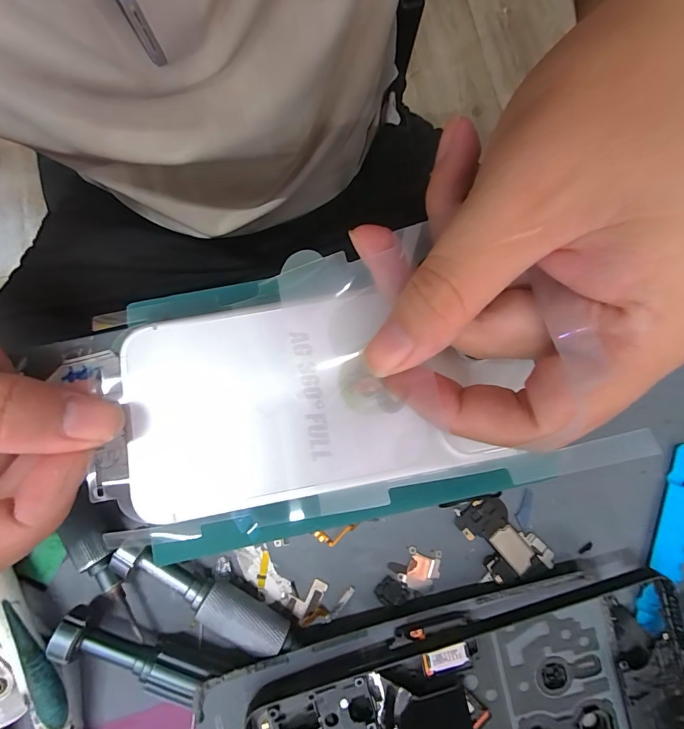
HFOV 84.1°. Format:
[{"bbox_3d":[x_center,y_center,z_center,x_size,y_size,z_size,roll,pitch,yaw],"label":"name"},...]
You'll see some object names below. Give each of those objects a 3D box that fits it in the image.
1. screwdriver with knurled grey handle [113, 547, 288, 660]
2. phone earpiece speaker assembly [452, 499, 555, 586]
[{"bbox_3d":[-0.056,0.091,0.151,0.073,0.014,0.012,27,77,5],"label":"screwdriver with knurled grey handle"},{"bbox_3d":[0.068,0.073,0.162,0.026,0.005,0.037,-33,79,-9],"label":"phone earpiece speaker assembly"}]

